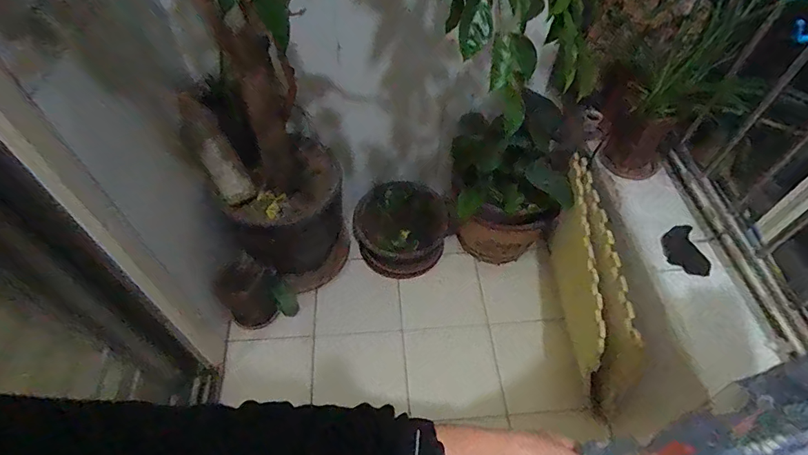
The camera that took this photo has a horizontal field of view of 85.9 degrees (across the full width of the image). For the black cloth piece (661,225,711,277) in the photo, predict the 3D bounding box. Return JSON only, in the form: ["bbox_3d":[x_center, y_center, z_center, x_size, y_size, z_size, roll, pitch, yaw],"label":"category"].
[{"bbox_3d":[0.740,0.065,1.148,0.087,0.010,0.146,-14,59,9],"label":"black cloth piece"}]

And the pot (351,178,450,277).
[{"bbox_3d":[-0.010,0.006,1.604,0.313,0.205,0.299,1,55,-2],"label":"pot"}]

